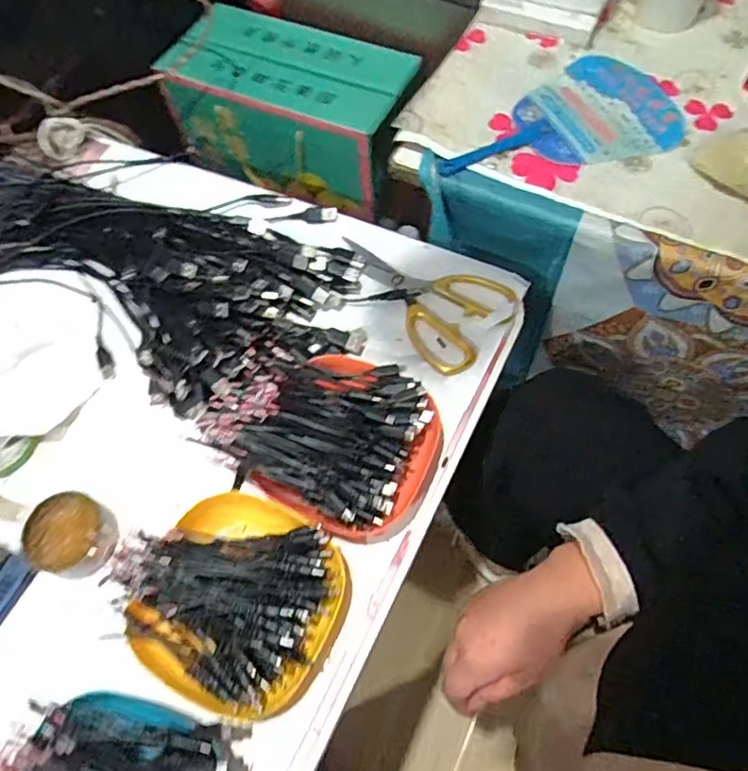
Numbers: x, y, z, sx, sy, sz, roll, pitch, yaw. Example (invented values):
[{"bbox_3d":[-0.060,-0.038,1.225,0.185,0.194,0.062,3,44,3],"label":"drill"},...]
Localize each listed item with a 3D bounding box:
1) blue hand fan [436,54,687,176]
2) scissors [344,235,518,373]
[{"bbox_3d":[0.189,-0.282,0.639,0.255,0.019,0.142,-14,64,-4],"label":"blue hand fan"},{"bbox_3d":[0.039,-0.089,0.567,0.171,0.011,0.104,35,70,18],"label":"scissors"}]

